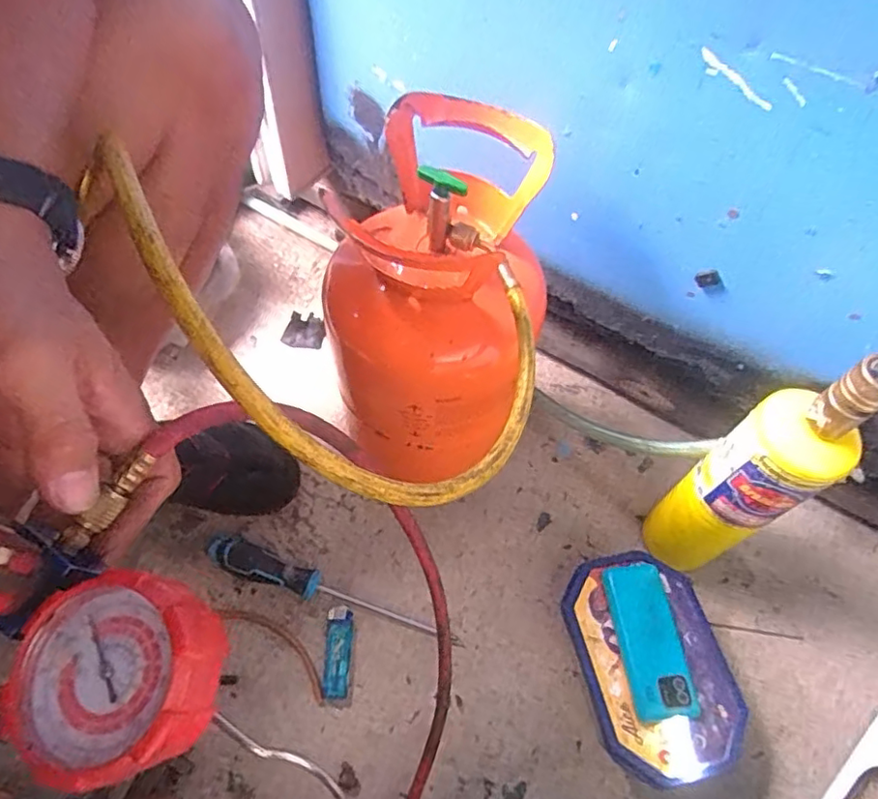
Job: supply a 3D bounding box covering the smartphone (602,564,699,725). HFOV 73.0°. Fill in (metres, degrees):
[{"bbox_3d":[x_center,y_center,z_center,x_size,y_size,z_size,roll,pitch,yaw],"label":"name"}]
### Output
[{"bbox_3d":[0.182,0.209,0.519,0.052,0.013,0.126,-5,53,-1],"label":"smartphone"}]

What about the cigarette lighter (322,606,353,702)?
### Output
[{"bbox_3d":[-0.097,0.241,0.566,0.024,0.018,0.081,0,57,-2],"label":"cigarette lighter"}]

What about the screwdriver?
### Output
[{"bbox_3d":[-0.109,0.196,0.591,0.268,0.025,0.034,19,59,10],"label":"screwdriver"}]

